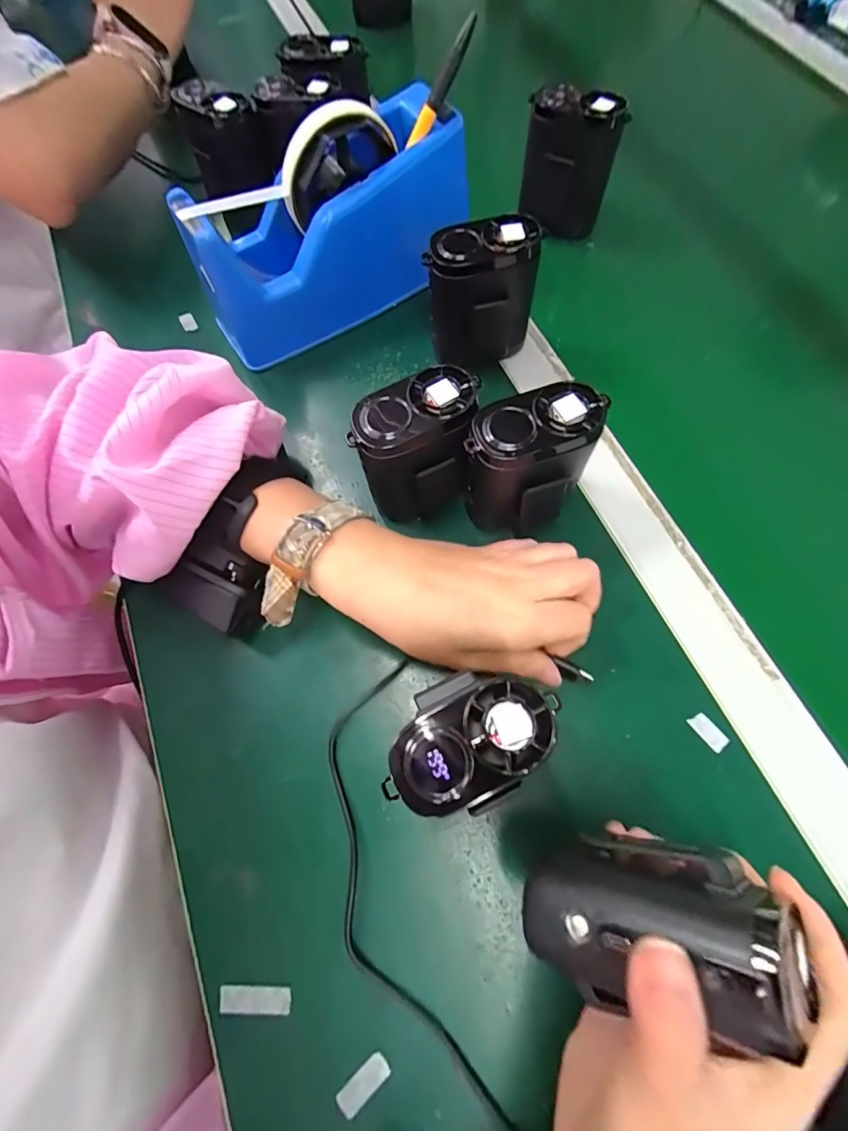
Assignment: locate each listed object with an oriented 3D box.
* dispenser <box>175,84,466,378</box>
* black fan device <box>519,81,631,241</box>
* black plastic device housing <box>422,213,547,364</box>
[{"bbox_3d":[-0.065,-0.239,0.324,0.196,0.103,0.069,-30,71,-9],"label":"dispenser"},{"bbox_3d":[0.111,-0.306,0.361,0.066,0.077,0.050,12,70,7],"label":"black fan device"},{"bbox_3d":[0.037,-0.177,0.307,0.071,0.075,0.043,-19,70,-5],"label":"black plastic device housing"}]

